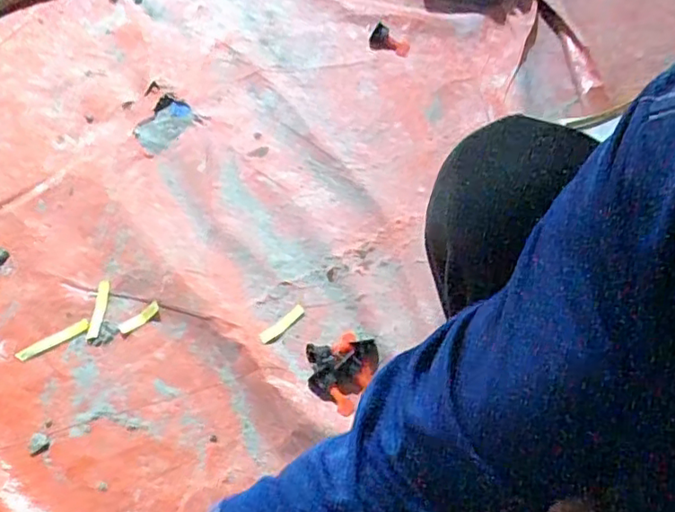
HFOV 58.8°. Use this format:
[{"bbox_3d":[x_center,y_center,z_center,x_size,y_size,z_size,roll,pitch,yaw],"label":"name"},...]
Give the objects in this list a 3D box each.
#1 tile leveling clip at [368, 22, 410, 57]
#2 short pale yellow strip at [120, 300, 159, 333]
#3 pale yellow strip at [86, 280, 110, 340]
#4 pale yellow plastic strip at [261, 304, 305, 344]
[{"bbox_3d":[0.077,-0.321,0.892,0.064,0.025,0.037,18,65,11],"label":"tile leveling clip"},{"bbox_3d":[-0.226,0.072,0.688,0.050,0.006,0.013,-37,66,-1],"label":"short pale yellow strip"},{"bbox_3d":[-0.278,0.063,0.700,0.014,0.010,0.071,4,63,4],"label":"pale yellow strip"},{"bbox_3d":[-0.063,0.079,0.692,0.060,0.009,0.016,-37,67,-16],"label":"pale yellow plastic strip"}]

